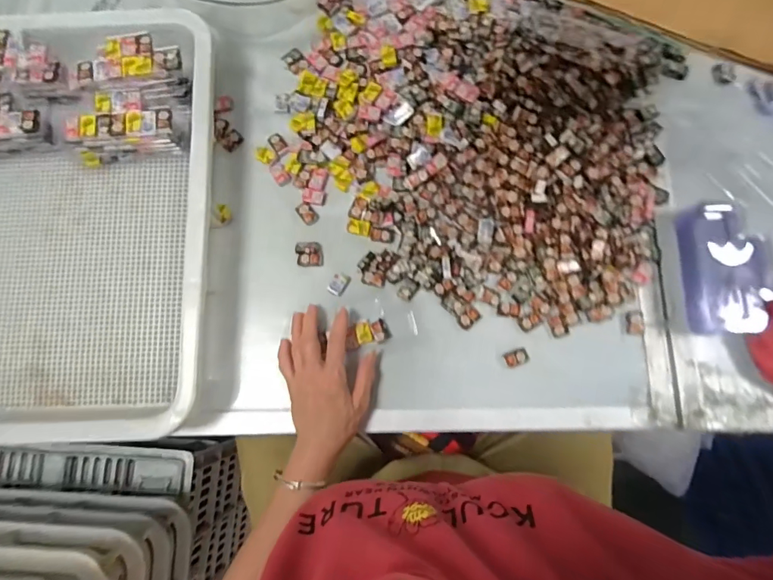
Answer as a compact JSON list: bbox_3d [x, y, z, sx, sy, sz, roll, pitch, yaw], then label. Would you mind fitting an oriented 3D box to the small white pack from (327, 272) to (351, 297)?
[{"bbox_3d":[-0.057,-0.008,0.535,0.021,0.008,0.027,29,83,6],"label":"small white pack"}]

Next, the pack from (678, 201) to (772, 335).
[{"bbox_3d":[0.369,-0.023,0.495,0.086,0.050,0.139,-4,81,2],"label":"pack"}]

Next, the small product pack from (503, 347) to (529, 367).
[{"bbox_3d":[0.147,0.076,0.511,0.029,0.004,0.016,-19,81,-1],"label":"small product pack"}]

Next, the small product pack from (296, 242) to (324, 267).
[{"bbox_3d":[-0.092,-0.043,0.540,0.030,0.013,0.028,-8,81,1],"label":"small product pack"}]

